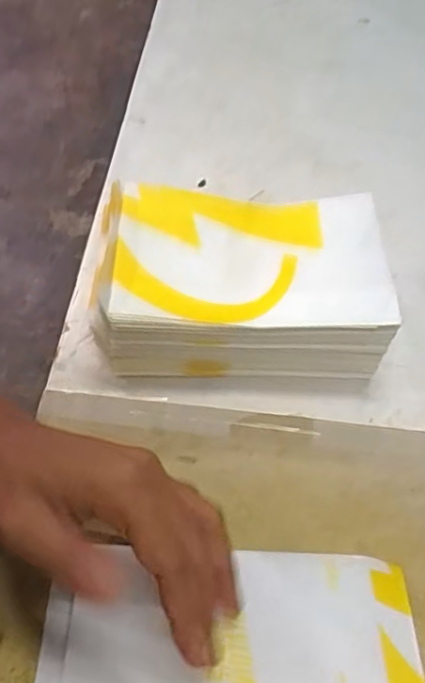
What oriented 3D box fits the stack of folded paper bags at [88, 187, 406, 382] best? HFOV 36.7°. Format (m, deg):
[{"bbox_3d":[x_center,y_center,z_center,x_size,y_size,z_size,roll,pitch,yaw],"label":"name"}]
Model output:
[{"bbox_3d":[0.020,-0.042,0.438,0.180,0.071,0.122,1,55,-3],"label":"stack of folded paper bags"}]

